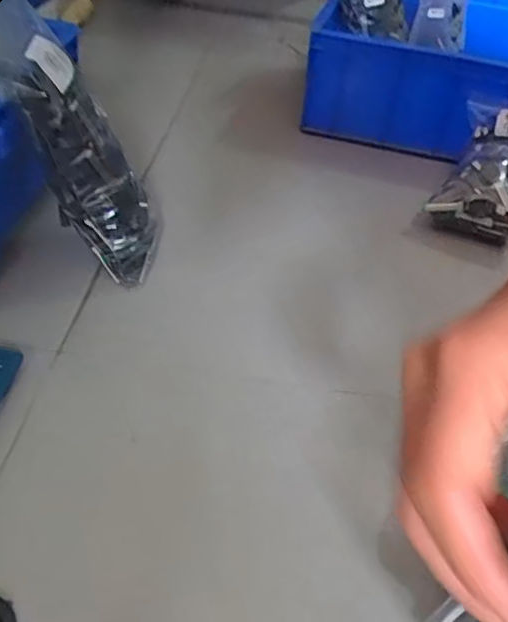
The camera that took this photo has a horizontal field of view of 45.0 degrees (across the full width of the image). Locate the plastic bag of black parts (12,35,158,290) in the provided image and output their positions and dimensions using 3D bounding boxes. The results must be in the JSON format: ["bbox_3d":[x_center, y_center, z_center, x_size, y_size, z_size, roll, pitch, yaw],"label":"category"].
[{"bbox_3d":[-0.144,-0.131,0.557,0.054,0.224,0.095,-6,39,18],"label":"plastic bag of black parts"}]

